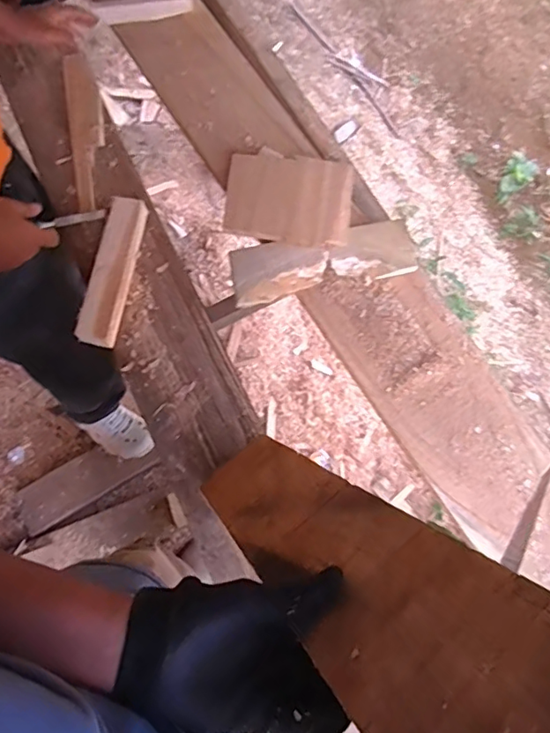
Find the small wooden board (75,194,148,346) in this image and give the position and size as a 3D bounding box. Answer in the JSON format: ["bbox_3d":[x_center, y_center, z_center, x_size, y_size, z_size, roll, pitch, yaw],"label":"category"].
[{"bbox_3d":[-0.253,-0.150,0.819,0.058,0.039,0.236,12,74,3],"label":"small wooden board"}]

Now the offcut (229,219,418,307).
[{"bbox_3d":[0.077,-0.168,0.835,0.288,0.031,0.087,-12,74,-4],"label":"offcut"}]

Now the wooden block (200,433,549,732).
[{"bbox_3d":[0.041,0.157,0.448,0.123,0.526,0.050,-43,104,-12],"label":"wooden block"}]

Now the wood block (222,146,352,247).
[{"bbox_3d":[0.021,-0.279,0.849,0.193,0.027,0.158,6,74,1],"label":"wood block"}]

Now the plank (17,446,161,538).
[{"bbox_3d":[-0.492,0.293,1.370,0.360,0.034,0.122,-29,76,-9],"label":"plank"}]

